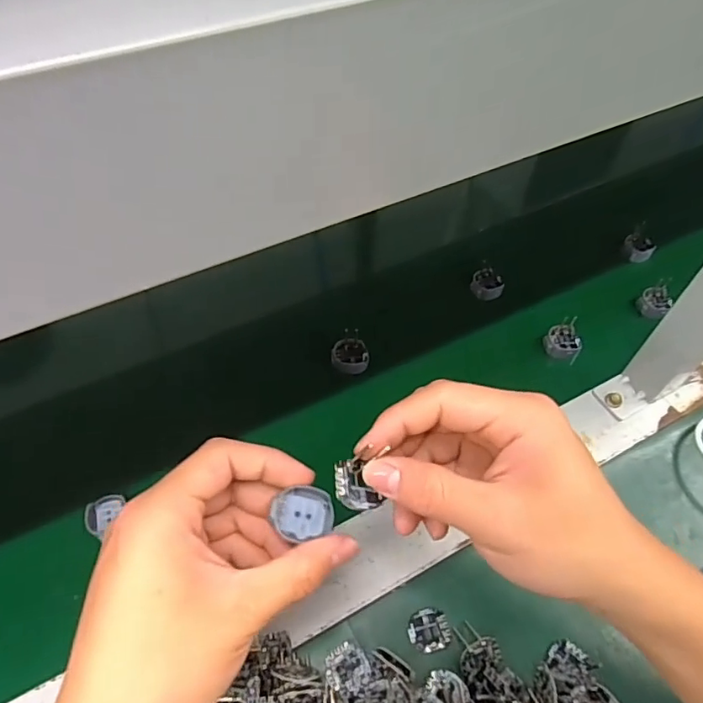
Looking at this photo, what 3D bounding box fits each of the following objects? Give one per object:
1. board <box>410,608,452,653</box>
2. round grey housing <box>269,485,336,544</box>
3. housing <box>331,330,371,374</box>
[{"bbox_3d":[0.045,0.162,0.315,0.024,0.005,0.022,1,55,-1],"label":"board"},{"bbox_3d":[-0.022,0.074,0.247,0.029,0.006,0.021,-2,68,-23],"label":"round grey housing"},{"bbox_3d":[-0.001,0.001,0.437,0.028,0.015,0.034,-3,55,-4],"label":"housing"}]

